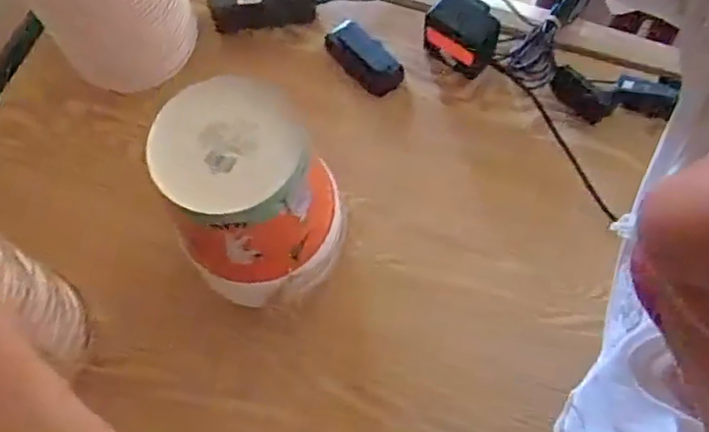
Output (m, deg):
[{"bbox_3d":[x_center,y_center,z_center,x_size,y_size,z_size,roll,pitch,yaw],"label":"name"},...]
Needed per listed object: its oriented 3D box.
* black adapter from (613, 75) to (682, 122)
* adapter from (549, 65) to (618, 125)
[{"bbox_3d":[0.332,-0.139,0.753,0.075,0.034,0.033,16,69,10],"label":"black adapter"},{"bbox_3d":[0.262,-0.140,0.761,0.077,0.023,0.036,36,72,-1],"label":"adapter"}]

